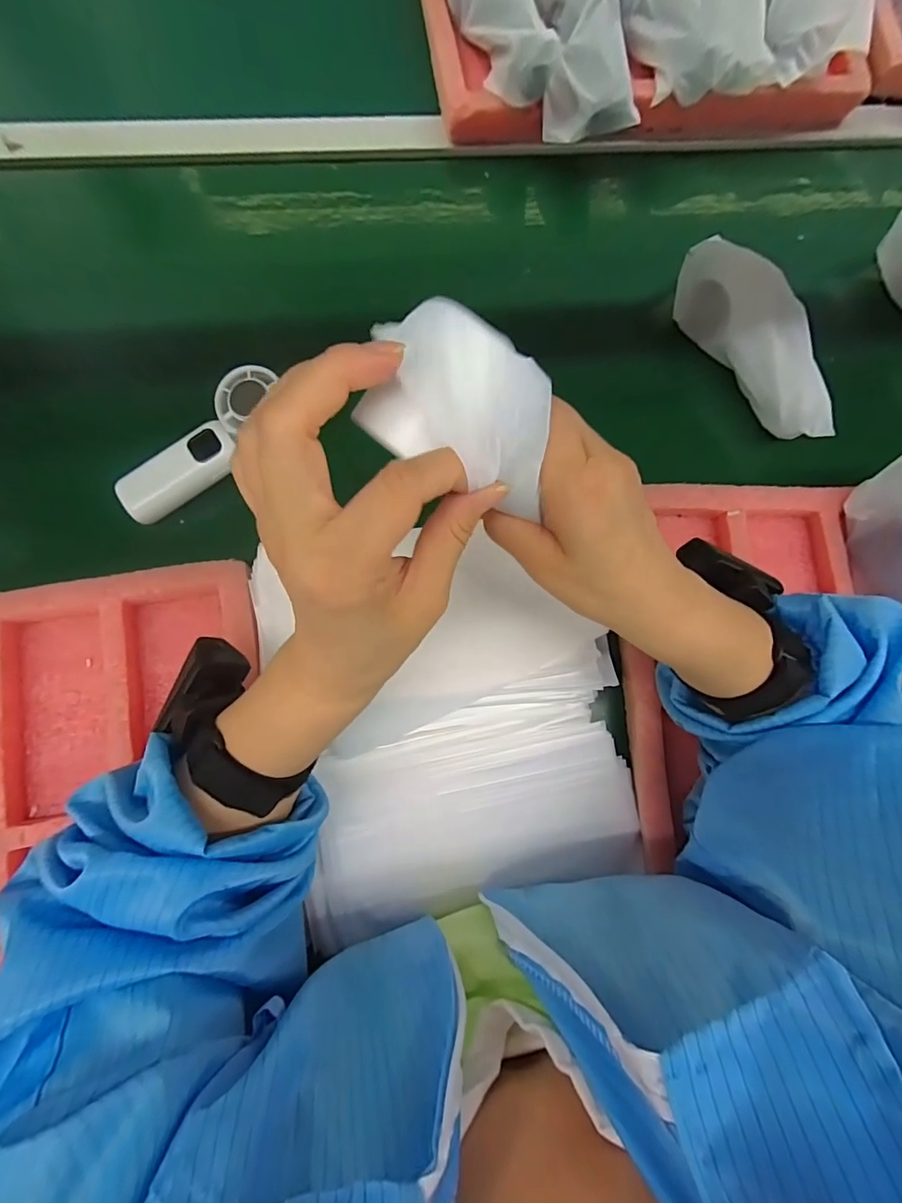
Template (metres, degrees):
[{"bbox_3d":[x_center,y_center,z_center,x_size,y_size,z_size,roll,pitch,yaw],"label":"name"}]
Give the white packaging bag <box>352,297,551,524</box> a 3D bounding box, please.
[{"bbox_3d":[0.005,-0.075,0.187,0.070,0.044,0.057,14,80,4],"label":"white packaging bag"}]

